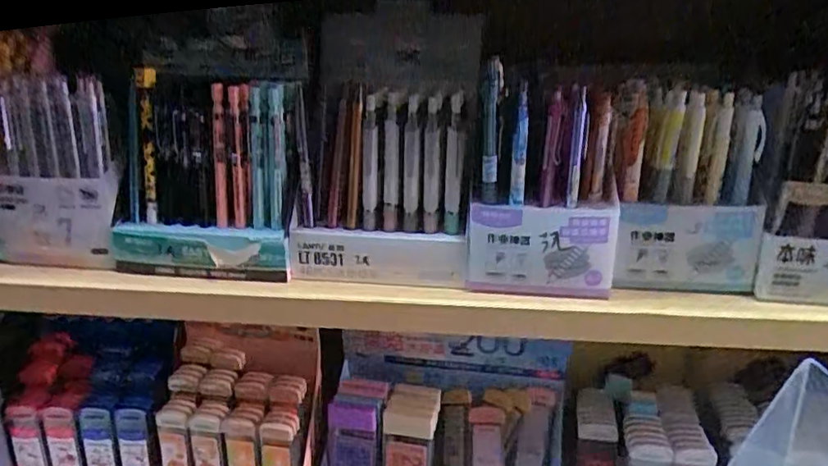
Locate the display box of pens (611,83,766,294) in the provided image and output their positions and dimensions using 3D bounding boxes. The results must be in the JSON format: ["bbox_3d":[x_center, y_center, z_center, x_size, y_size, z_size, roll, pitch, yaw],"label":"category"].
[{"bbox_3d":[0.202,-0.033,0.458,0.104,0.137,0.062,1,20,3],"label":"display box of pens"}]

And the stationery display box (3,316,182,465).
[{"bbox_3d":[-0.300,0.177,0.579,0.137,0.145,0.087,1,20,2],"label":"stationery display box"}]

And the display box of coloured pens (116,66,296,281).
[{"bbox_3d":[-0.165,-0.047,0.481,0.140,0.146,0.071,4,21,11],"label":"display box of coloured pens"}]

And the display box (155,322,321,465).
[{"bbox_3d":[-0.165,0.185,0.571,0.141,0.140,0.087,4,21,10],"label":"display box"}]

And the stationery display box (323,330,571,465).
[{"bbox_3d":[0.024,0.185,0.558,0.220,0.152,0.110,5,21,12],"label":"stationery display box"}]

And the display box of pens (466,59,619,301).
[{"bbox_3d":[0.096,-0.035,0.454,0.108,0.144,0.072,4,21,9],"label":"display box of pens"}]

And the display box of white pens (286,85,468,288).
[{"bbox_3d":[-0.026,-0.054,0.495,0.133,0.147,0.126,1,20,2],"label":"display box of white pens"}]

